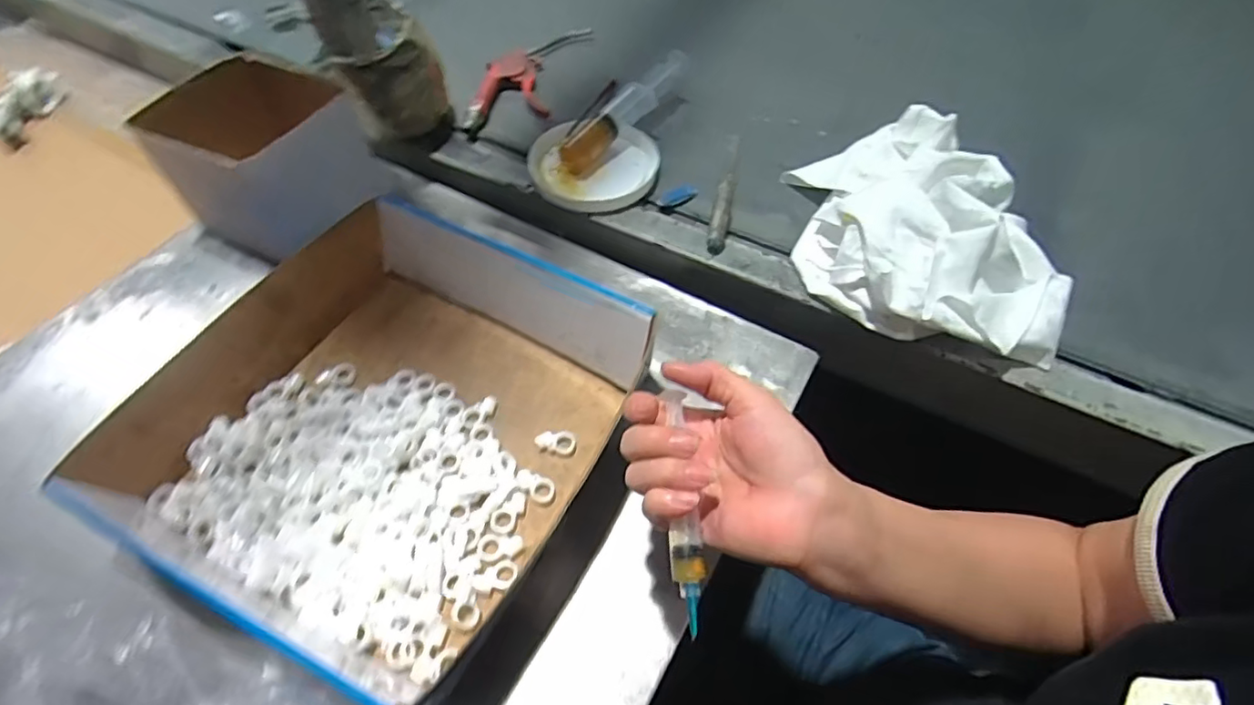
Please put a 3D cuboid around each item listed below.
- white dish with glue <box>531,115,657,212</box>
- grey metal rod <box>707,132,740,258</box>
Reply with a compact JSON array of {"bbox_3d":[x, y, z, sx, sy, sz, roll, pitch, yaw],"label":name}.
[{"bbox_3d":[-0.028,-0.193,0.598,0.119,0.029,0.120,22,58,13],"label":"white dish with glue"},{"bbox_3d":[0.095,-0.156,0.581,0.017,0.023,0.160,9,52,8],"label":"grey metal rod"}]

